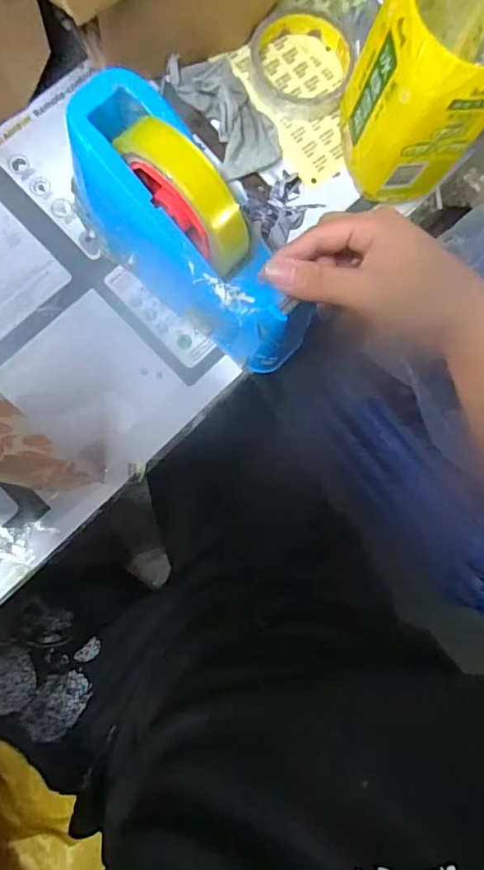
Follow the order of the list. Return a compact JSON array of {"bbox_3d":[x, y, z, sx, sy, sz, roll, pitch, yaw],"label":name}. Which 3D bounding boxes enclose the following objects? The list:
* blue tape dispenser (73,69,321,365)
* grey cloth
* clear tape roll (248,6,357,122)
[{"bbox_3d":[-0.040,-0.133,0.371,0.070,0.103,0.200,-41,101,-9],"label":"blue tape dispenser"},{"bbox_3d":[-0.012,-0.265,0.426,0.059,0.027,0.106,-33,90,-9],"label":"grey cloth"},{"bbox_3d":[0.051,-0.309,0.435,0.083,0.020,0.090,1,85,-7],"label":"clear tape roll"}]

